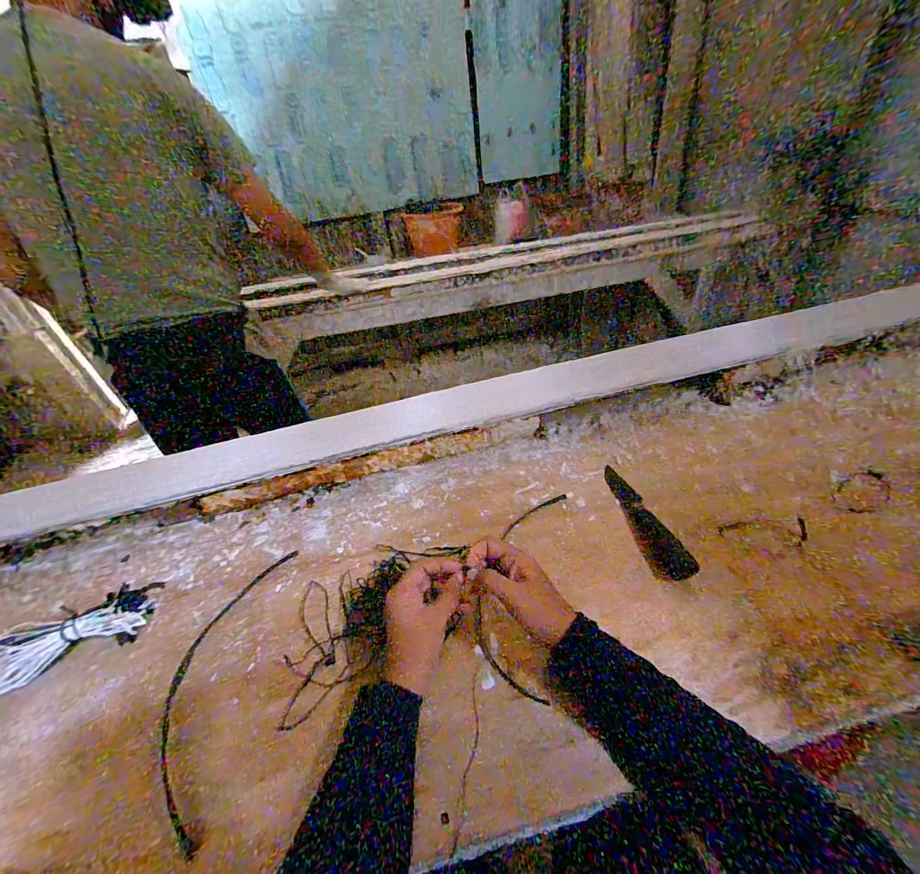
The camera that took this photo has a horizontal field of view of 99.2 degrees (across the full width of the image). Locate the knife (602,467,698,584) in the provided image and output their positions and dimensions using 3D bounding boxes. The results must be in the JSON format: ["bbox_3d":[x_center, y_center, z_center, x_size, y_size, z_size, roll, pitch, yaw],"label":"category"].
[{"bbox_3d":[0.237,0.106,0.521,0.042,0.014,0.186,-12,40,-5],"label":"knife"}]

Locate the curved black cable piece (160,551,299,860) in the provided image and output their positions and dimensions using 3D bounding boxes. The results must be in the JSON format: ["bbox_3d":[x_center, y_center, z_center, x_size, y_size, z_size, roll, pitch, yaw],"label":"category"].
[{"bbox_3d":[-0.270,0.253,0.435,0.091,0.007,0.282,-6,40,2],"label":"curved black cable piece"}]

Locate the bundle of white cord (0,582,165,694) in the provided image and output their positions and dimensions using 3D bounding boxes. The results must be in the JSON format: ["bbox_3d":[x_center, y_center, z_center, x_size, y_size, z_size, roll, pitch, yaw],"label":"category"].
[{"bbox_3d":[-0.440,0.221,0.457,0.151,0.049,0.070,-19,40,-33],"label":"bundle of white cord"}]

